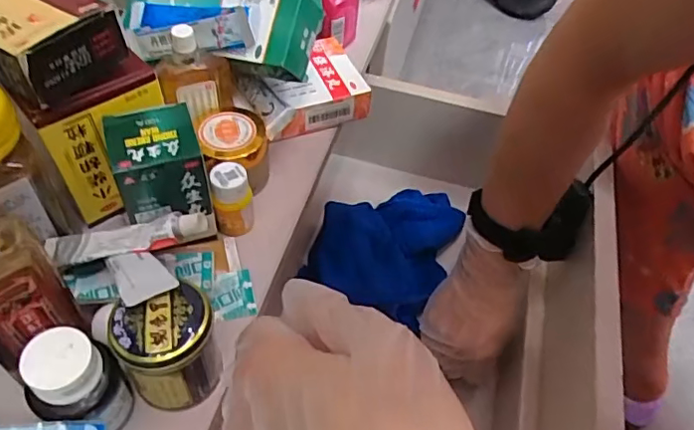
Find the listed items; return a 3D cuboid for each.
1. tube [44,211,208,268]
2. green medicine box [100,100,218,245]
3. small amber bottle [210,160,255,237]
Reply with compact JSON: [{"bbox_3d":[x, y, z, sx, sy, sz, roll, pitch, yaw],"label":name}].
[{"bbox_3d":[-0.135,0.014,0.338,0.105,0.010,0.027,-10,54,11],"label":"tube"},{"bbox_3d":[-0.118,-0.026,0.361,0.050,0.077,0.055,-12,55,-15],"label":"green medicine box"},{"bbox_3d":[-0.078,-0.010,0.387,0.025,0.047,0.026,-8,54,-13],"label":"small amber bottle"}]

